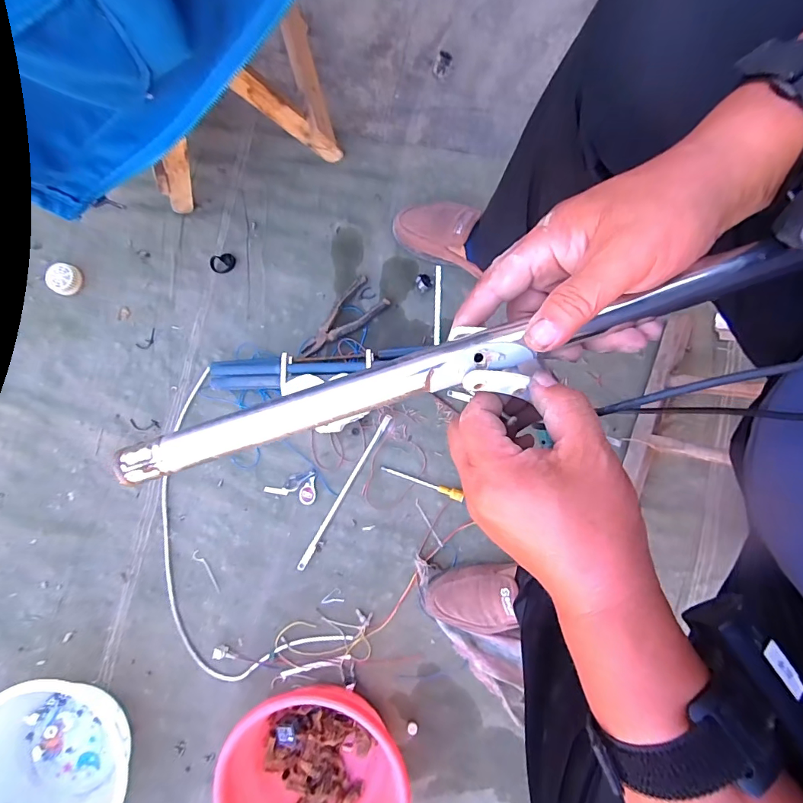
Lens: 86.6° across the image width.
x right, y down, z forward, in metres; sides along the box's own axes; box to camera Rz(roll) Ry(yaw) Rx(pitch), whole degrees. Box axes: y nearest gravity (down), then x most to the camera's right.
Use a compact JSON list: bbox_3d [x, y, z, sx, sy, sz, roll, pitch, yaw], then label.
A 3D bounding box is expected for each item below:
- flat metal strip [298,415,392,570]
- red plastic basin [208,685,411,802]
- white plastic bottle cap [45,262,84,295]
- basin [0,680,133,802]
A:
[{"bbox_3d":[-0.093,0.148,0.699,0.013,0.011,0.274,29,86,3],"label":"flat metal strip"},{"bbox_3d":[-0.123,0.537,0.612,0.251,0.096,0.251,0,85,1],"label":"red plastic basin"},{"bbox_3d":[-0.569,-0.207,0.718,0.045,0.025,0.051,31,86,4],"label":"white plastic bottle cap"},{"bbox_3d":[-0.519,0.534,0.626,0.255,0.085,0.202,36,87,4],"label":"basin"}]

